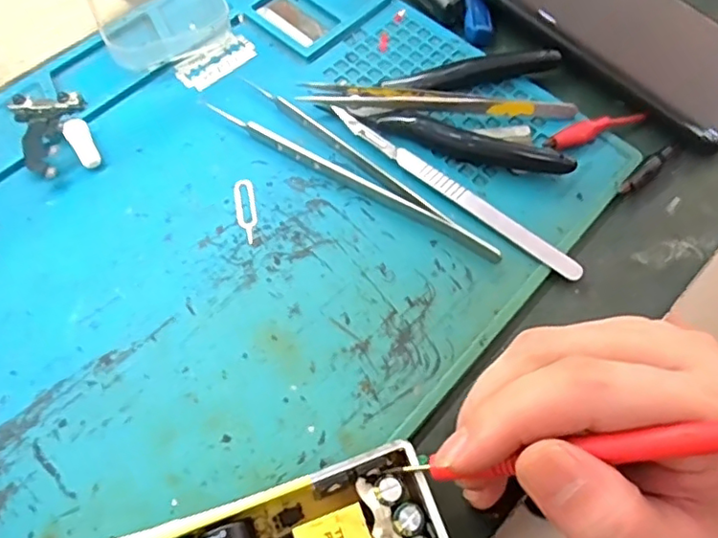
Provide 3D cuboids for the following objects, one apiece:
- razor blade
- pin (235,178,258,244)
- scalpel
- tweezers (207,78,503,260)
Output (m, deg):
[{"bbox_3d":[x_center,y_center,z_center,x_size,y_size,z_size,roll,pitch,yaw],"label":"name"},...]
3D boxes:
[{"bbox_3d":[-0.072,-0.106,0.300,0.041,0.004,0.020,-35,70,-18],"label":"razor blade"},{"bbox_3d":[-0.050,-0.027,0.262,0.009,0.004,0.033,-10,64,-7],"label":"pin"},{"bbox_3d":[0.041,-0.036,0.269,0.134,0.005,0.012,37,68,15],"label":"scalpel"},{"bbox_3d":[0.000,-0.045,0.269,0.144,0.009,0.024,33,67,13],"label":"tweezers"}]

